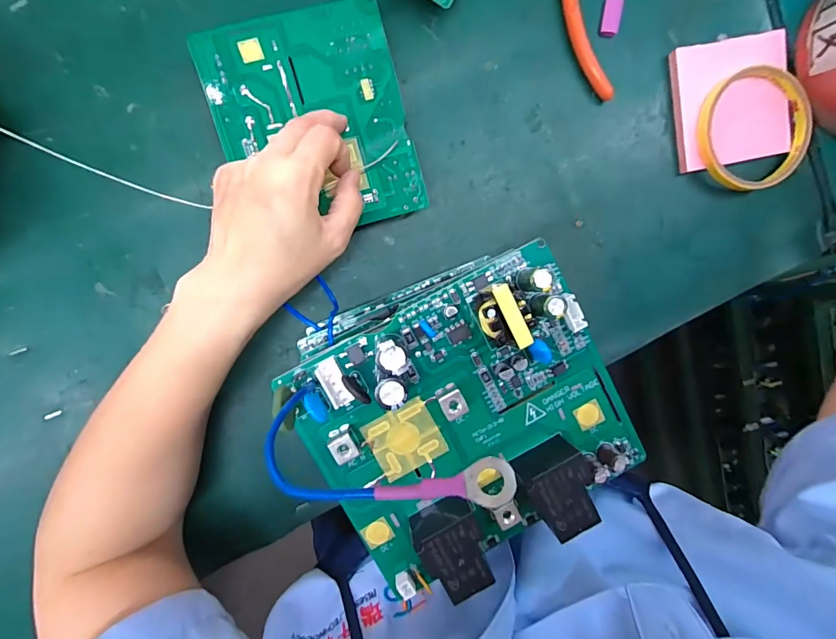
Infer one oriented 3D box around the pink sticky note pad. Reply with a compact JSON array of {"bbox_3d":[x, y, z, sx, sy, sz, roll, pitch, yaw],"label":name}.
[{"bbox_3d":[0.234,-0.162,0.311,0.088,0.013,0.086,-13,98,-4],"label":"pink sticky note pad"}]

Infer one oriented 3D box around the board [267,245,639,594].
[{"bbox_3d":[0.023,0.045,0.173,0.128,0.028,0.109,-27,99,-4],"label":"board"}]

